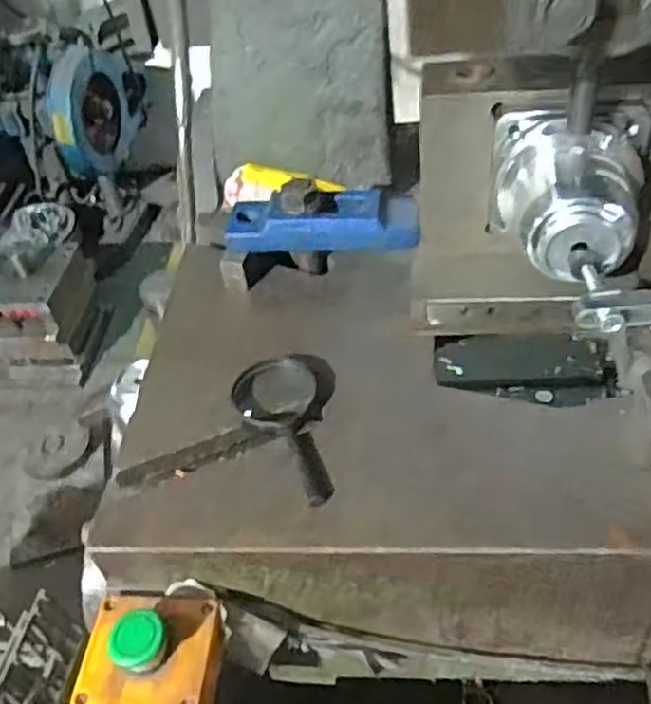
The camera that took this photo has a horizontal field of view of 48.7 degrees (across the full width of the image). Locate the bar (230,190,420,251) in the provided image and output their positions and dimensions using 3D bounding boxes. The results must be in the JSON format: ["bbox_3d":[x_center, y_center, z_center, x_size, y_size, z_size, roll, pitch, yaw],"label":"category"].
[{"bbox_3d":[-0.001,-0.109,0.599,0.155,0.033,0.046,-1,45,7],"label":"bar"}]

